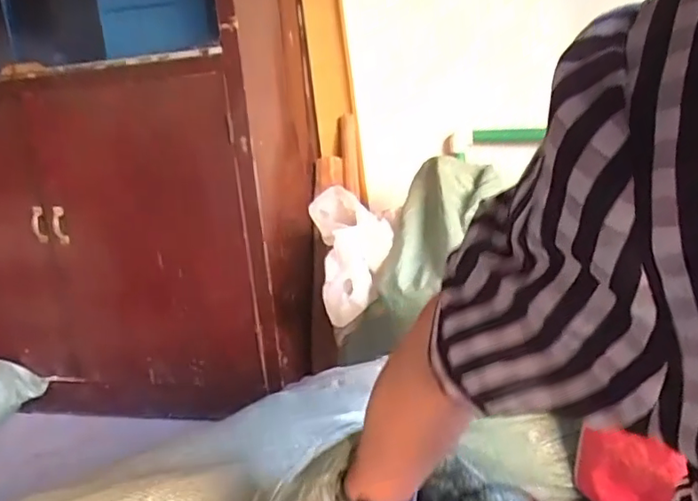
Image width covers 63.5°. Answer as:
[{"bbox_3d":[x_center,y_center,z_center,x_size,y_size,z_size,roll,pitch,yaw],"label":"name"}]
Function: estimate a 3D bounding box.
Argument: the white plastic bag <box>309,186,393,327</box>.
[{"bbox_3d":[0.006,-0.008,1.100,0.157,0.115,0.278,-4,49,3],"label":"white plastic bag"}]

